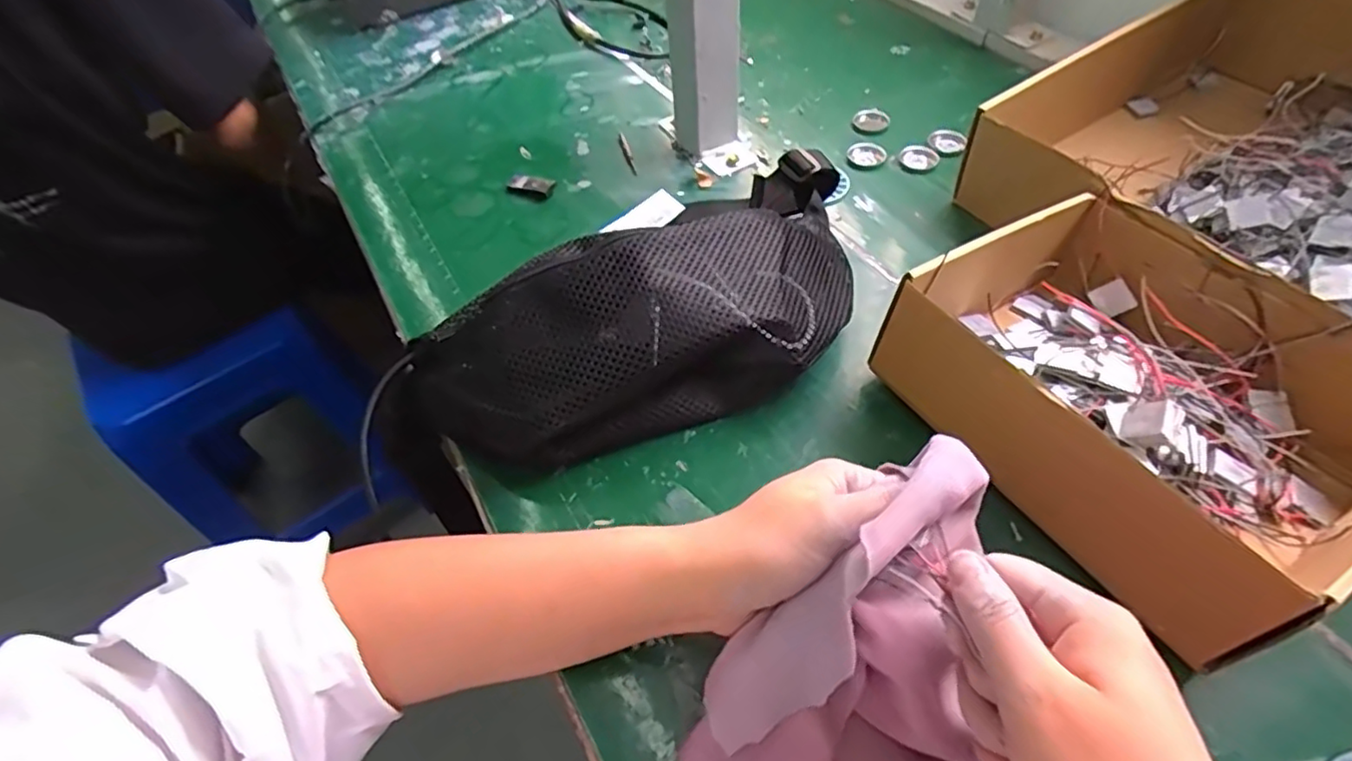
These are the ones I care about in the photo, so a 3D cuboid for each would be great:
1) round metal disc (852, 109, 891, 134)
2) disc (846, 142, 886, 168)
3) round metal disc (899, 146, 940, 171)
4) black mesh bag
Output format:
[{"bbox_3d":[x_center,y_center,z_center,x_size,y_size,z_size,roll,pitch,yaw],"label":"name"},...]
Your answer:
[{"bbox_3d":[0.175,-0.232,0.572,0.031,0.008,0.027,-28,54,-18],"label":"round metal disc"},{"bbox_3d":[0.161,-0.192,0.542,0.031,0.004,0.030,8,52,10],"label":"disc"},{"bbox_3d":[0.205,-0.188,0.540,0.030,0.009,0.030,8,52,10],"label":"round metal disc"},{"bbox_3d":[0.005,-0.050,0.384,0.320,0.084,0.142,-31,55,-20],"label":"black mesh bag"}]

